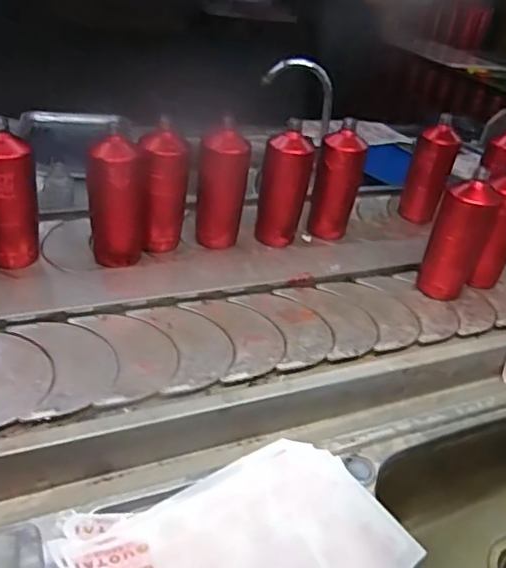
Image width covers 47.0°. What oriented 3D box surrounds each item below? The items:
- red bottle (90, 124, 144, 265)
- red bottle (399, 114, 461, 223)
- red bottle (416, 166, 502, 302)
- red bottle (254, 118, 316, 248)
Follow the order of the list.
[{"bbox_3d":[-0.206,-0.123,0.882,0.067,0.194,0.057,22,36,19],"label":"red bottle"},{"bbox_3d":[0.352,-0.228,1.160,0.080,0.187,0.069,18,35,13],"label":"red bottle"},{"bbox_3d":[0.328,-0.075,0.929,0.081,0.191,0.079,24,36,21],"label":"red bottle"},{"bbox_3d":[0.048,-0.171,1.006,0.069,0.192,0.072,-22,44,-38],"label":"red bottle"}]

